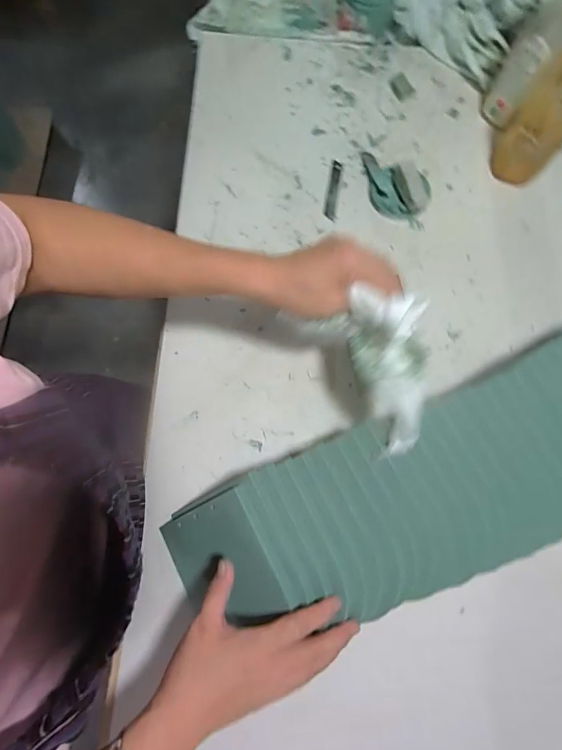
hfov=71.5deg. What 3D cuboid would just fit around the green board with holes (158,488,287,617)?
[{"bbox_3d":[-0.070,0.195,0.403,0.142,0.013,0.116,-35,73,33],"label":"green board with holes"}]

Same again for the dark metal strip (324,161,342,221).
[{"bbox_3d":[0.078,-0.275,0.581,0.016,0.004,0.100,9,77,1],"label":"dark metal strip"}]

